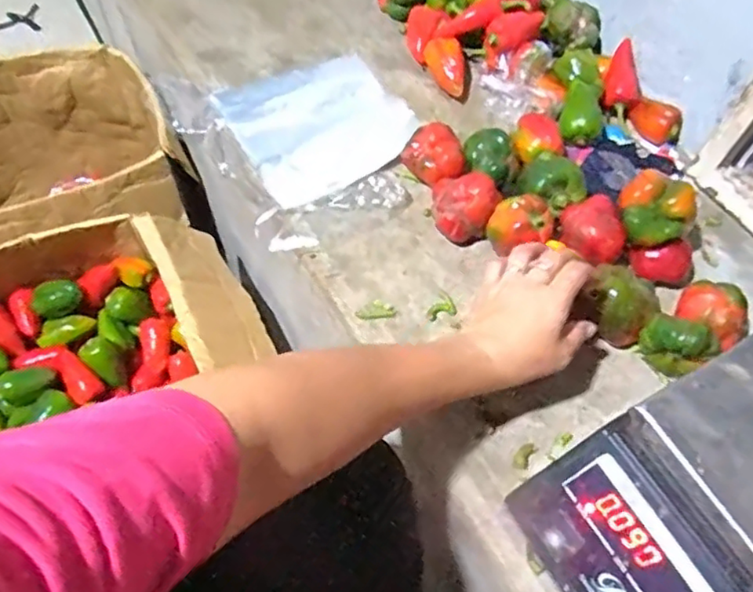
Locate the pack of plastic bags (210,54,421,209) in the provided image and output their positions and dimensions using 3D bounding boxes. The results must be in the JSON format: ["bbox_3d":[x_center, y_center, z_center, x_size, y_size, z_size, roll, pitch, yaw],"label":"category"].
[{"bbox_3d":[-0.064,-0.193,0.689,0.176,0.015,0.191,-29,60,-13],"label":"pack of plastic bags"}]

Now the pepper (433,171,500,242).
[{"bbox_3d":[0.082,-0.086,0.604,0.061,0.047,0.052,2,59,-2],"label":"pepper"}]

